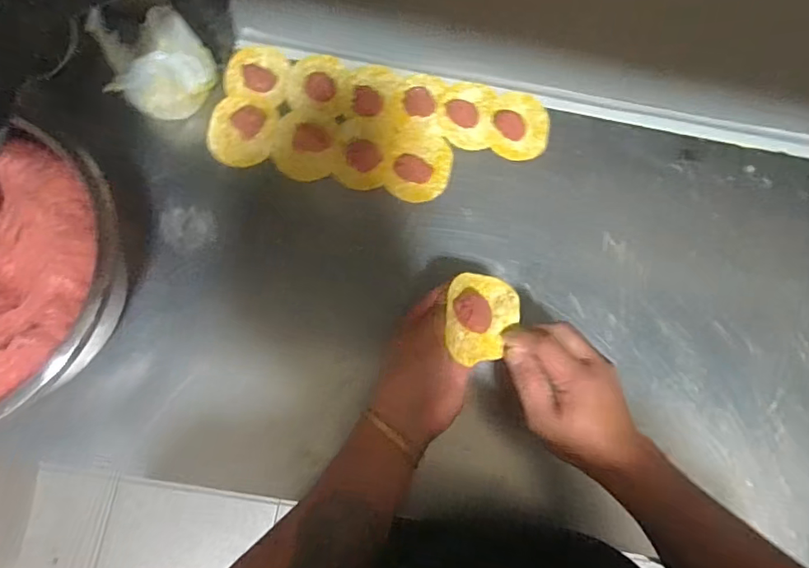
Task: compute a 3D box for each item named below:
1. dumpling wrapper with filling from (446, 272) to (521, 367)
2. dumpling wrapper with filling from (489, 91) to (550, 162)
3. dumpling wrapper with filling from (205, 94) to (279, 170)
[{"bbox_3d":[0.072,0.030,0.457,0.062,0.032,0.078,5,83,-2],"label":"dumpling wrapper with filling"},{"bbox_3d":[0.139,-0.188,0.599,0.068,0.005,0.082,9,77,-1],"label":"dumpling wrapper with filling"},{"bbox_3d":[-0.186,-0.175,0.573,0.073,0.012,0.086,10,77,-1],"label":"dumpling wrapper with filling"}]

